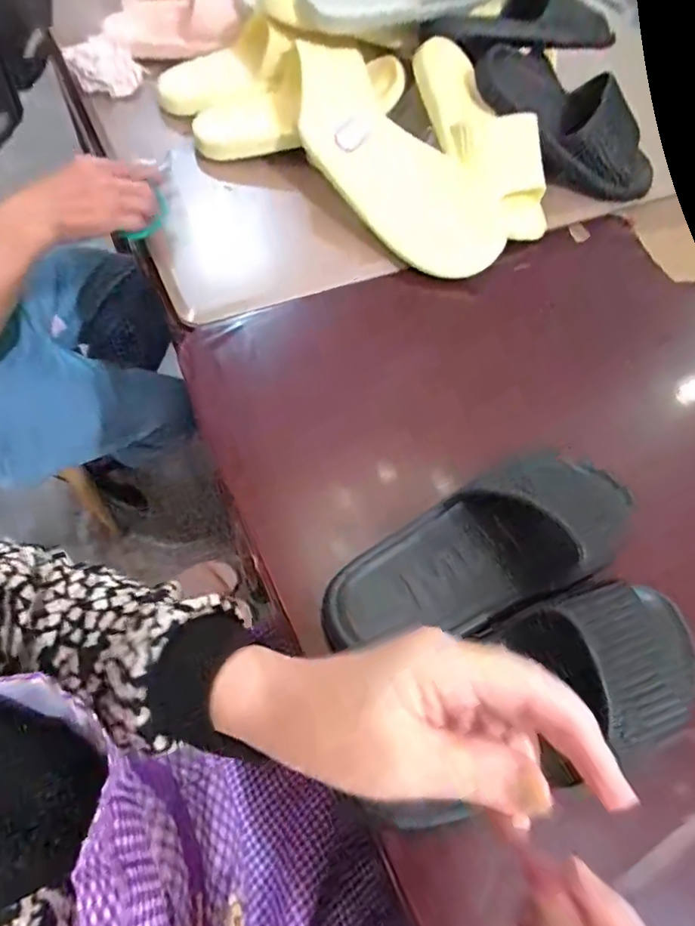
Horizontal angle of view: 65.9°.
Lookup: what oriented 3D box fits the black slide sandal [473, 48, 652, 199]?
[{"bbox_3d":[0.281,-0.430,0.678,0.253,0.082,0.119,41,68,4],"label":"black slide sandal"}]

